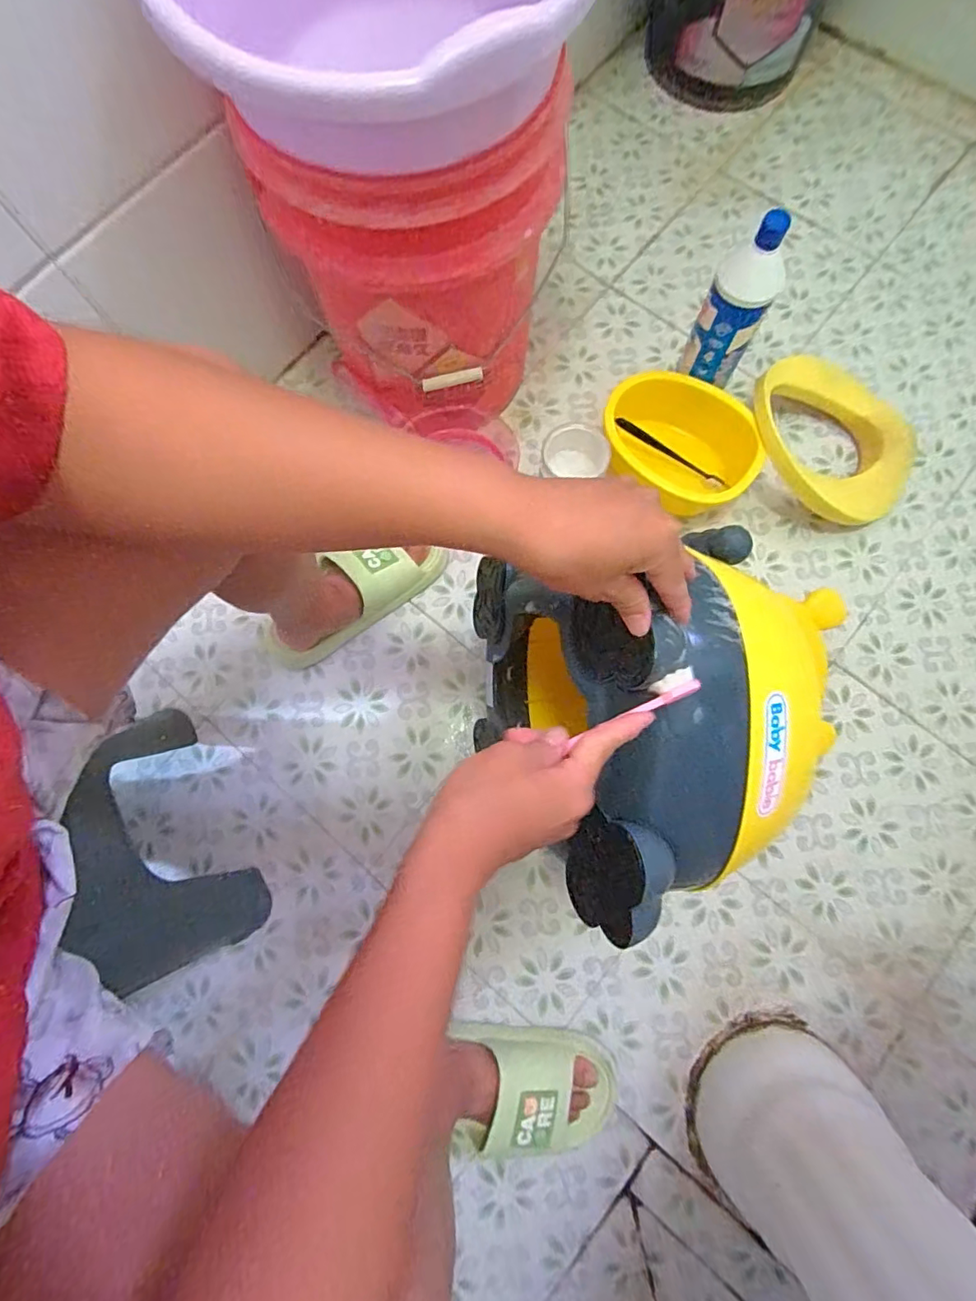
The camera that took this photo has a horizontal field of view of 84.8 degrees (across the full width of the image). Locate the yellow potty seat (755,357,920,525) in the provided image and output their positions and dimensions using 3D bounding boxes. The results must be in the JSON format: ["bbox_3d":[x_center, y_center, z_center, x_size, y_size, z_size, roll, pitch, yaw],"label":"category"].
[{"bbox_3d":[0.467,-0.292,0.727,0.246,0.036,0.171,32,86,-8],"label":"yellow potty seat"}]

